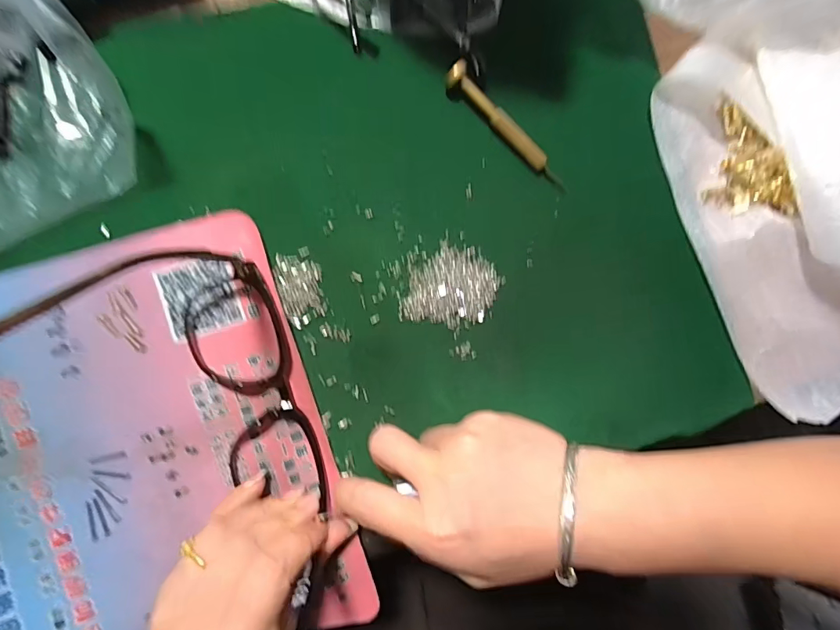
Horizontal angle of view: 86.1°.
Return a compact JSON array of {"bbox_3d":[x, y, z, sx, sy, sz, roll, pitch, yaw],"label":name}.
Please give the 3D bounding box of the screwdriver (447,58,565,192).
[{"bbox_3d":[0.052,-0.108,0.263,0.094,0.012,0.012,44,84,-4],"label":"screwdriver"}]

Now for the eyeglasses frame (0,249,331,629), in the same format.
[{"bbox_3d":[-0.076,0.049,0.169,0.049,0.154,0.145,-17,90,-8],"label":"eyeglasses frame"}]

